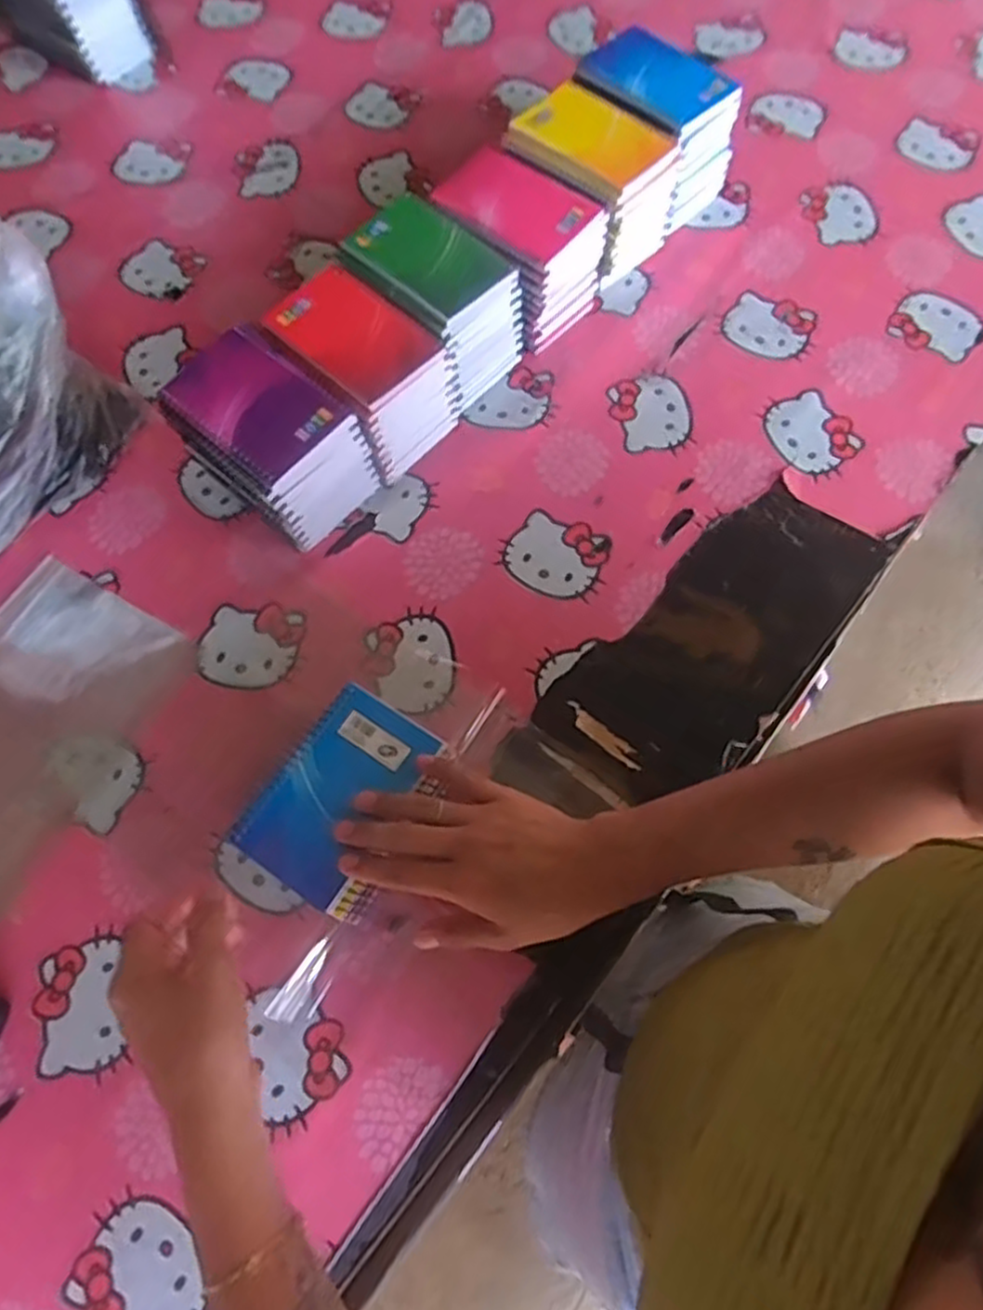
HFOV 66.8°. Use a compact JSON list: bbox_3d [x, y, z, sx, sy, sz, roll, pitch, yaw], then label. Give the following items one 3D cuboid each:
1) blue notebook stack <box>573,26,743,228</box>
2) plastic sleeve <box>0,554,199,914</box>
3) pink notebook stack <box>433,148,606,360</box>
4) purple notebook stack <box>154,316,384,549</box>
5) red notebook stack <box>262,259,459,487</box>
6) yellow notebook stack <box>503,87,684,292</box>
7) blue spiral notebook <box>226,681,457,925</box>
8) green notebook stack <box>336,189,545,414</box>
[{"bbox_3d":[0.148,-0.497,0.712,0.135,0.111,0.110,38,75,16],"label":"blue notebook stack"},{"bbox_3d":[-0.369,0.057,0.579,0.170,0.008,0.251,28,71,13],"label":"plastic sleeve"},{"bbox_3d":[0.023,-0.366,0.674,0.126,0.105,0.099,39,75,16],"label":"pink notebook stack"},{"bbox_3d":[-0.172,-0.167,0.592,0.134,0.116,0.107,40,75,17],"label":"purple notebook stack"},{"bbox_3d":[-0.103,-0.229,0.619,0.125,0.104,0.094,39,75,17],"label":"red notebook stack"},{"bbox_3d":[0.089,-0.431,0.699,0.110,0.105,0.138,-42,72,-13],"label":"yellow notebook stack"},{"bbox_3d":[-0.096,0.093,0.493,0.099,0.009,0.129,30,72,14],"label":"blue spiral notebook"},{"bbox_3d":[-0.046,-0.304,0.649,0.134,0.107,0.104,41,76,17],"label":"green notebook stack"}]

